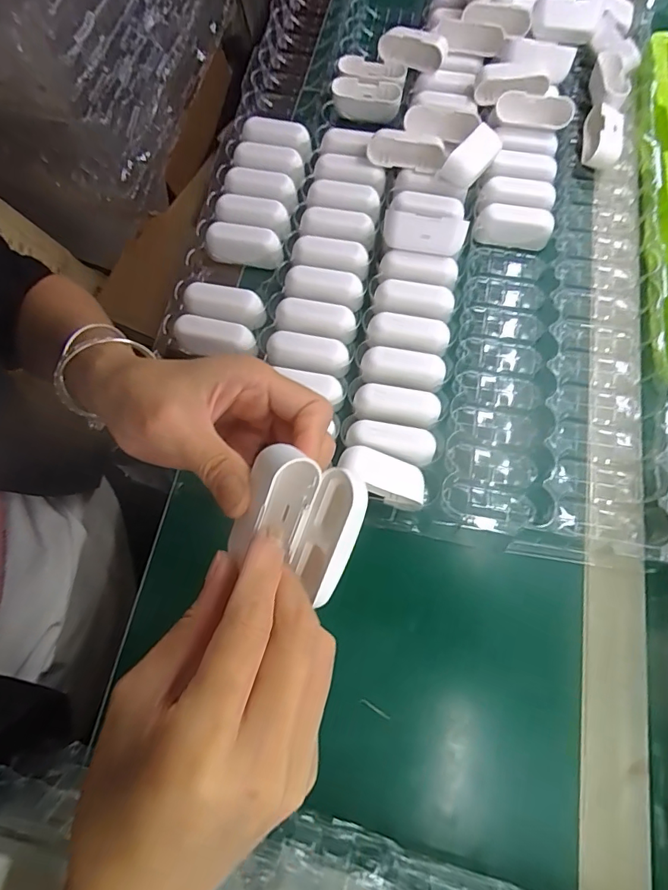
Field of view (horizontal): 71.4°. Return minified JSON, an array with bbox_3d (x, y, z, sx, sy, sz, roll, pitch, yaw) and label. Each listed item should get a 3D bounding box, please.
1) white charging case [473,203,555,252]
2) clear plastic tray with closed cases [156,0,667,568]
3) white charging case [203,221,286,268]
[{"bbox_3d":[0.154,-0.189,0.401,0.063,0.023,0.024,8,71,3],"label":"white charging case"},{"bbox_3d":[0.081,-0.218,0.398,0.366,0.041,0.563,9,71,3],"label":"clear plastic tray with closed cases"},{"bbox_3d":[-0.074,-0.171,0.400,0.066,0.024,0.027,13,71,5],"label":"white charging case"}]

